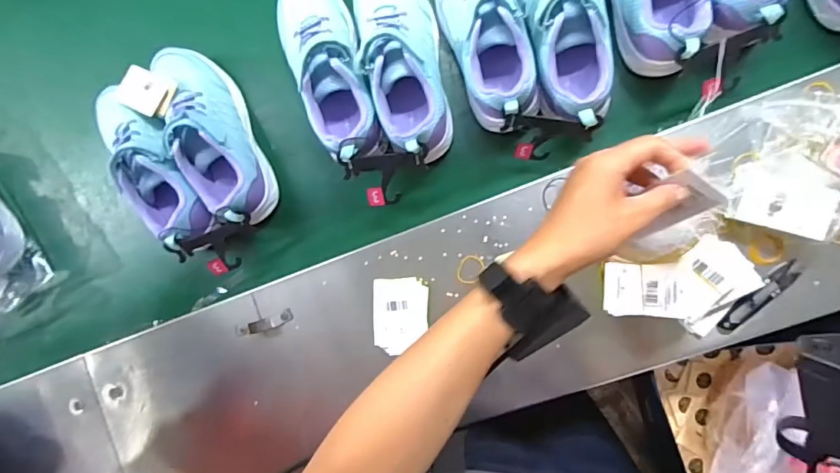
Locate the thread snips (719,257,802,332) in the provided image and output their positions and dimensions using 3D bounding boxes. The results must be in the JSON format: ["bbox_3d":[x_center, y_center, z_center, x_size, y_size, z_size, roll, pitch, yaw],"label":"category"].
[{"bbox_3d":[0.357,0.065,0.478,0.104,0.009,0.021,-39,87,6],"label":"thread snips"}]

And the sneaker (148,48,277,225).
[{"bbox_3d":[-0.253,-0.126,0.560,0.083,0.085,0.239,-22,89,7],"label":"sneaker"}]

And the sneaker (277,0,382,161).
[{"bbox_3d":[-0.111,-0.198,0.542,0.086,0.084,0.226,-18,89,7],"label":"sneaker"}]

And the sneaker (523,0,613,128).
[{"bbox_3d":[0.161,-0.236,0.488,0.091,0.072,0.235,-7,90,7],"label":"sneaker"}]

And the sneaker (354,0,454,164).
[{"bbox_3d":[-0.023,-0.204,0.519,0.092,0.073,0.237,-9,90,7],"label":"sneaker"}]

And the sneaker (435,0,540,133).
[{"bbox_3d":[0.071,-0.232,0.500,0.078,0.076,0.232,-17,89,7],"label":"sneaker"}]

